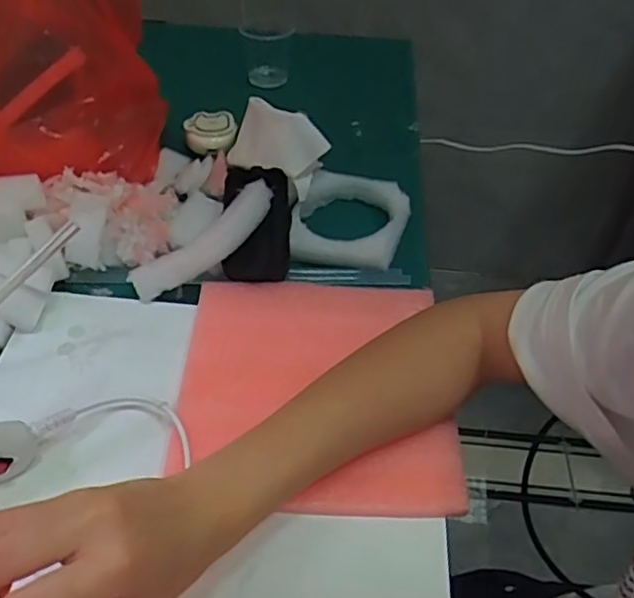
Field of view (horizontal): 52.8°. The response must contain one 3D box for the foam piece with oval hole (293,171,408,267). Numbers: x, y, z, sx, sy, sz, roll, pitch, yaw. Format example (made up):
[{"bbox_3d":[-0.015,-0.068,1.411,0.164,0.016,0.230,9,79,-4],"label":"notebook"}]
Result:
[{"bbox_3d":[0.026,-0.066,0.533,0.090,0.028,0.099,2,47,-2],"label":"foam piece with oval hole"}]

